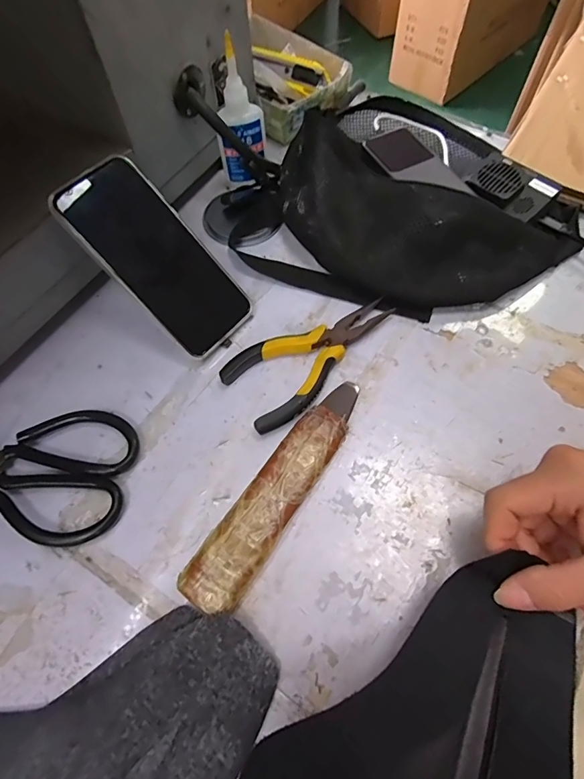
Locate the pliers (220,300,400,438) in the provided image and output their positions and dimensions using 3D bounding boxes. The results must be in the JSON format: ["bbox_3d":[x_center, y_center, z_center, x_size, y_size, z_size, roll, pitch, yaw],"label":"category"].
[{"bbox_3d":[0.019,-0.027,0.353,0.145,0.015,0.067,-29,66,-13],"label":"pliers"}]

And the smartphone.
[{"bbox_3d":[-0.109,-0.106,0.352,0.164,0.009,0.077,48,69,-16],"label":"smartphone"}]

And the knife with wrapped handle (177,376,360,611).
[{"bbox_3d":[-0.007,0.068,0.307,0.039,0.016,0.186,31,67,16],"label":"knife with wrapped handle"}]

